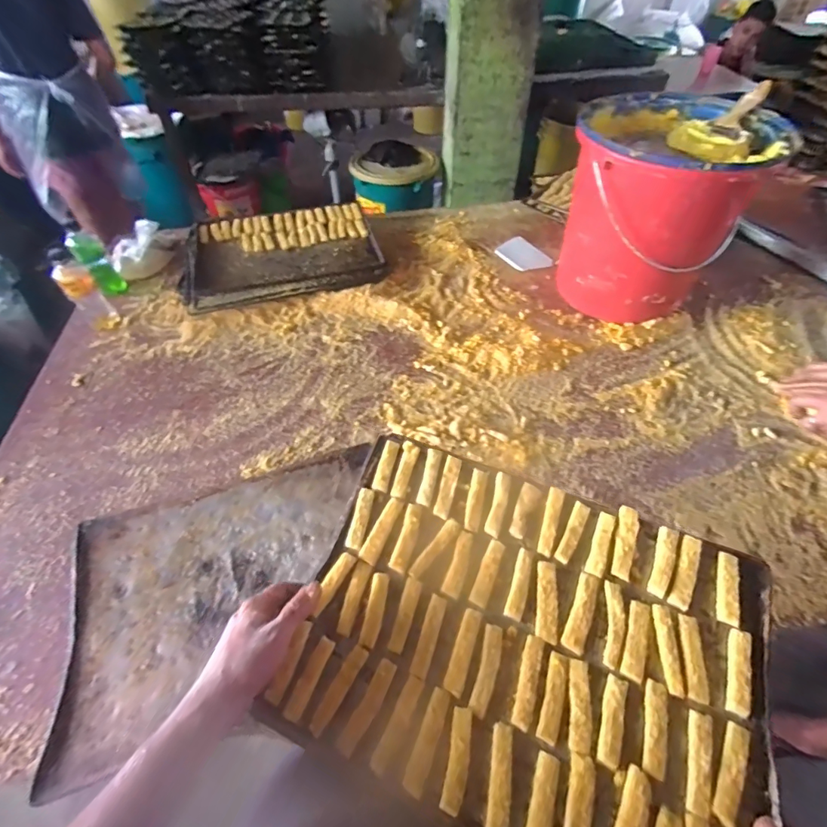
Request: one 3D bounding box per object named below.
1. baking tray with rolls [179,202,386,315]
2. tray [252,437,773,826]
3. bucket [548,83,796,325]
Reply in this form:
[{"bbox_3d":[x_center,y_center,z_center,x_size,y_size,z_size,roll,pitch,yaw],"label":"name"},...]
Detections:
[{"bbox_3d":[-0.330,-0.398,1.072,0.478,0.042,0.360,-13,54,-9],"label":"baking tray with rolls"},{"bbox_3d":[0.104,0.212,0.419,0.415,0.022,0.317,19,55,15],"label":"tray"},{"bbox_3d":[0.472,-0.399,0.874,0.315,0.340,0.336,0,53,0],"label":"bucket"}]

